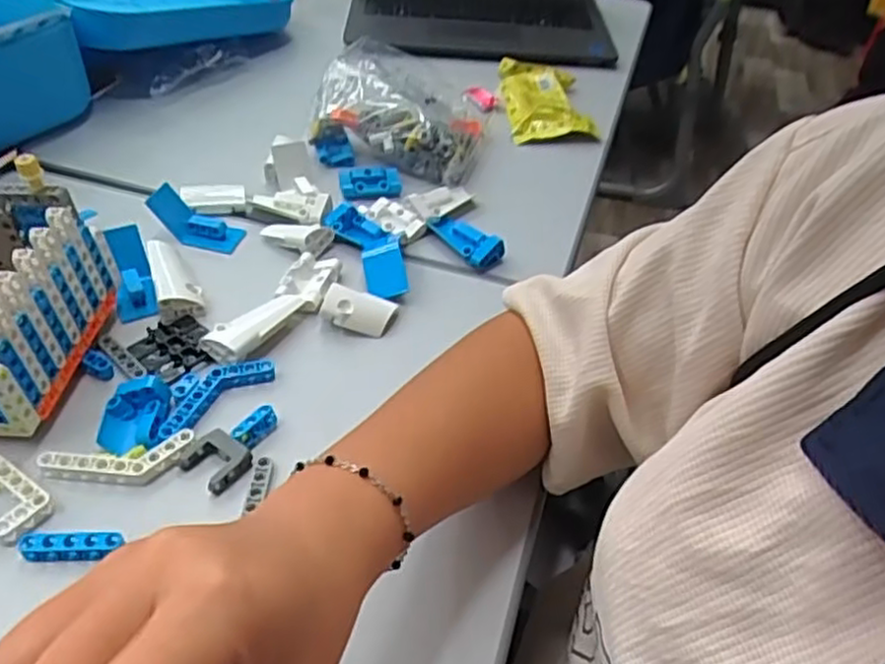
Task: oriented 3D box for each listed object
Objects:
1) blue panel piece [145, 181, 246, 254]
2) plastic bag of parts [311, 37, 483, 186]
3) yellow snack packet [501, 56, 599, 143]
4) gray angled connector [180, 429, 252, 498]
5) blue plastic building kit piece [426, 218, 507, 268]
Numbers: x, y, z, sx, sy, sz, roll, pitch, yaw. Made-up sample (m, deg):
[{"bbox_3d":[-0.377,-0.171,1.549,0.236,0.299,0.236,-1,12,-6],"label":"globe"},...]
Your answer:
[{"bbox_3d":[-0.193,-0.085,0.568,0.072,0.023,0.028,31,34,-11],"label":"blue panel piece"},{"bbox_3d":[-0.035,-0.211,0.702,0.154,0.072,0.164,14,42,7],"label":"plastic bag of parts"},{"bbox_3d":[0.107,-0.248,0.773,0.085,0.016,0.148,-3,49,-6],"label":"yellow snack packet"},{"bbox_3d":[-0.129,0.071,0.413,0.034,0.010,0.032,24,46,20],"label":"gray angled connector"},{"bbox_3d":[0.018,-0.077,0.585,0.028,0.019,0.066,-25,50,-28],"label":"blue plastic building kit piece"}]

